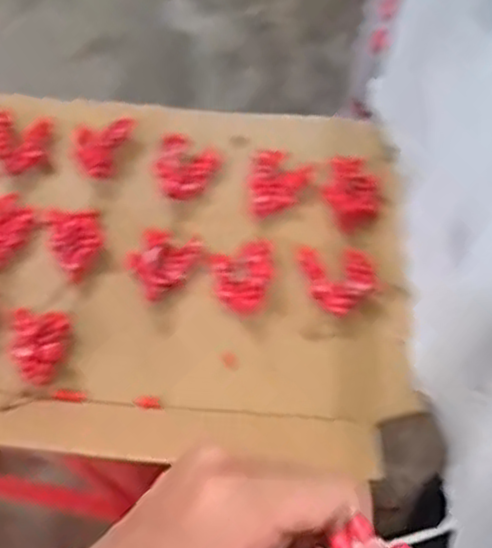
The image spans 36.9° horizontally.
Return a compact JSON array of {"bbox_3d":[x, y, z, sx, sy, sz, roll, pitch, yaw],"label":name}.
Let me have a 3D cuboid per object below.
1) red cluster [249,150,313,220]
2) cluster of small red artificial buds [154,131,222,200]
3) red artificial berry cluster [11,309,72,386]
[{"bbox_3d":[0.030,-0.081,0.638,0.050,0.019,0.063,6,69,2],"label":"red cluster"},{"bbox_3d":[-0.053,-0.093,0.646,0.050,0.017,0.056,16,70,6],"label":"cluster of small red artificial buds"},{"bbox_3d":[-0.163,0.057,0.580,0.044,0.012,0.056,4,69,1],"label":"red artificial berry cluster"}]

